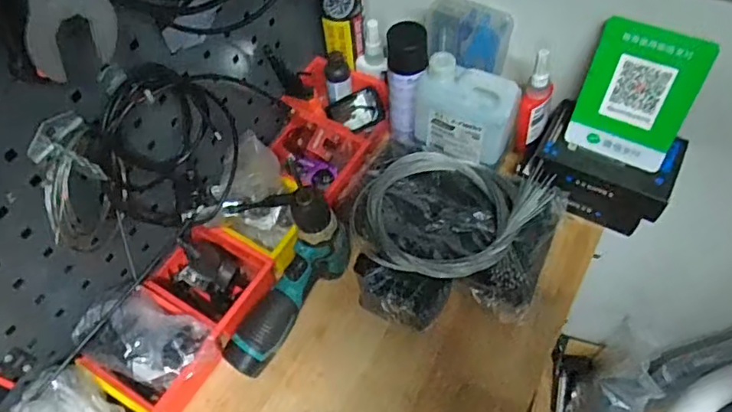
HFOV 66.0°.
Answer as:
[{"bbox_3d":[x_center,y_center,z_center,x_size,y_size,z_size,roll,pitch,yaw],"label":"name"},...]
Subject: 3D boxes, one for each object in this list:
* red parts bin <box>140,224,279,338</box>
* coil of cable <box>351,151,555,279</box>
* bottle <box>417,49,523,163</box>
[{"bbox_3d":[-0.188,0.098,0.704,0.140,0.086,0.107,25,61,18],"label":"red parts bin"},{"bbox_3d":[0.100,0.006,0.695,0.228,0.031,0.173,12,60,11],"label":"coil of cable"},{"bbox_3d":[0.118,-0.110,0.691,0.118,0.131,0.044,33,65,22],"label":"bottle"}]

